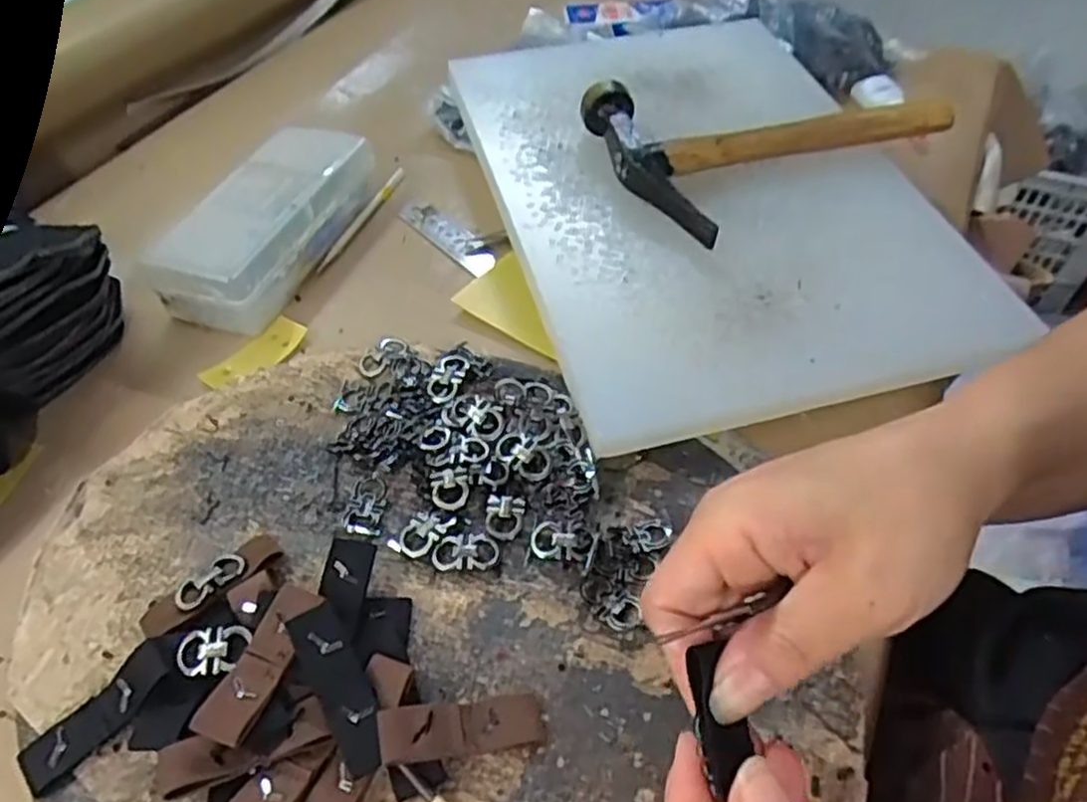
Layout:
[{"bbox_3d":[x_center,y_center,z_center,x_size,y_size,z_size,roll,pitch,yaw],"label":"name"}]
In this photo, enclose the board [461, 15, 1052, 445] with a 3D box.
[{"bbox_3d":[0.109,-0.152,0.489,0.275,0.027,0.381,-12,49,-8],"label":"board"}]

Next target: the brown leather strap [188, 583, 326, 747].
[{"bbox_3d":[-0.108,0.100,0.290,0.021,0.009,0.061,13,51,14],"label":"brown leather strap"}]

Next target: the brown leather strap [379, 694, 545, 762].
[{"bbox_3d":[-0.030,0.122,0.284,0.061,0.007,0.020,4,45,-24],"label":"brown leather strap"}]

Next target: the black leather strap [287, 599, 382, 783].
[{"bbox_3d":[-0.077,0.106,0.285,0.019,0.005,0.065,-26,64,-17],"label":"black leather strap"}]

